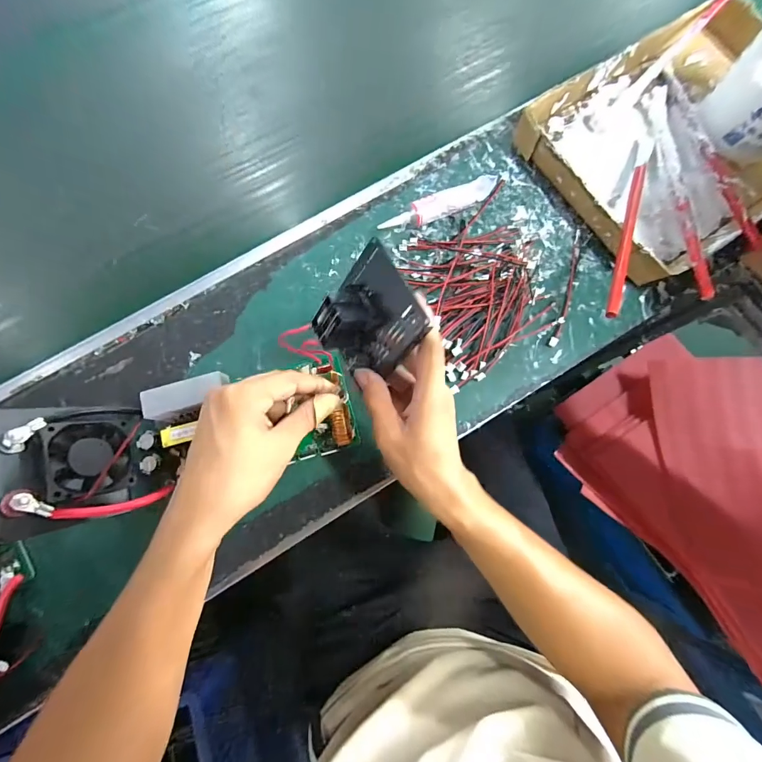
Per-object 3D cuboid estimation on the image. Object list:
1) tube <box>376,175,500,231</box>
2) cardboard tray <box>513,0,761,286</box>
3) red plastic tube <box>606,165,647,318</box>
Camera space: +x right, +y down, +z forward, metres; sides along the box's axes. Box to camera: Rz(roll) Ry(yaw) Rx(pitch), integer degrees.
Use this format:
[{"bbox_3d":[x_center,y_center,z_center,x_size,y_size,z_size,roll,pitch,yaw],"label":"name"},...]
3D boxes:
[{"bbox_3d":[0.060,-0.187,0.394,0.126,0.031,0.024,-23,78,-4],"label":"tube"},{"bbox_3d":[0.333,-0.273,0.399,0.364,0.046,0.244,-35,80,-7],"label":"cardboard tray"},{"bbox_3d":[0.240,-0.145,0.355,0.012,0.005,0.213,8,61,35],"label":"red plastic tube"}]

